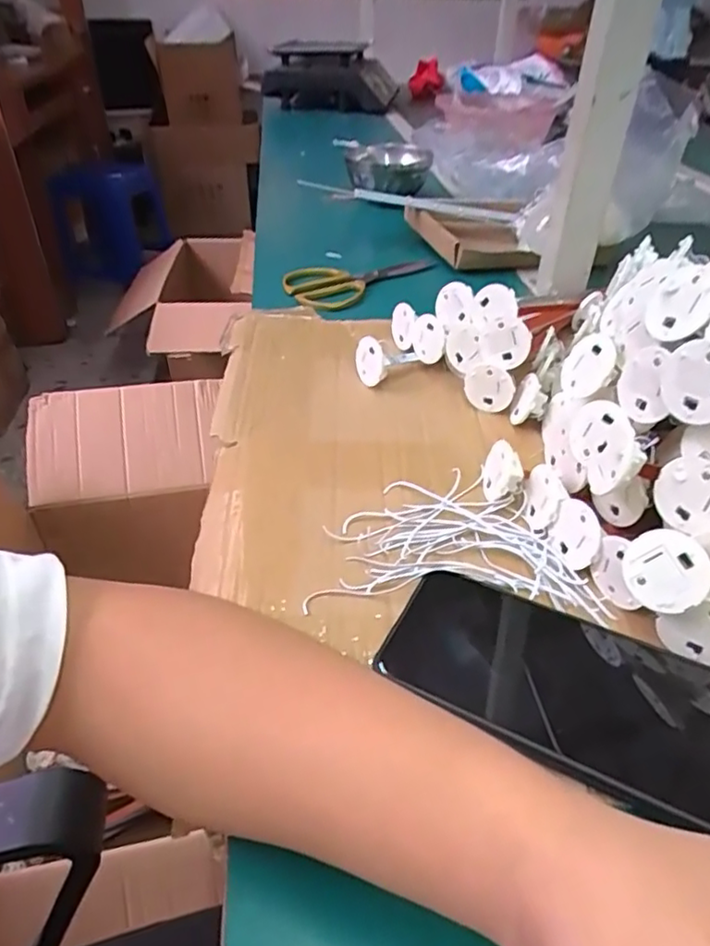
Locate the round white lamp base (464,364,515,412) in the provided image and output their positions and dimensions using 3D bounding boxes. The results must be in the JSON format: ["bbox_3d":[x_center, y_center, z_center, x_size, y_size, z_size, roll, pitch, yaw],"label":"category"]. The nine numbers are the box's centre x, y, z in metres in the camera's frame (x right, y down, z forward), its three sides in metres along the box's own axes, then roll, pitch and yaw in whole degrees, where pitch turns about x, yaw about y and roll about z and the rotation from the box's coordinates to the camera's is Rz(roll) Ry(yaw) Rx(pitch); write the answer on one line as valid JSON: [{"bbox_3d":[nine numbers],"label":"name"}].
[{"bbox_3d":[0.101,-0.063,0.465,0.037,0.039,0.009,21,43,23],"label":"round white lamp base"}]

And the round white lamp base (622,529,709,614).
[{"bbox_3d":[0.149,0.047,0.293,0.004,0.039,0.038,0,56,-44],"label":"round white lamp base"}]

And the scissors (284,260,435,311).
[{"bbox_3d":[0.000,-0.221,0.686,0.166,0.020,0.084,-26,46,-30],"label":"scissors"}]

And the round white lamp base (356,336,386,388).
[{"bbox_3d":[0.012,-0.090,0.494,0.031,0.040,0.006,15,32,42],"label":"round white lamp base"}]

